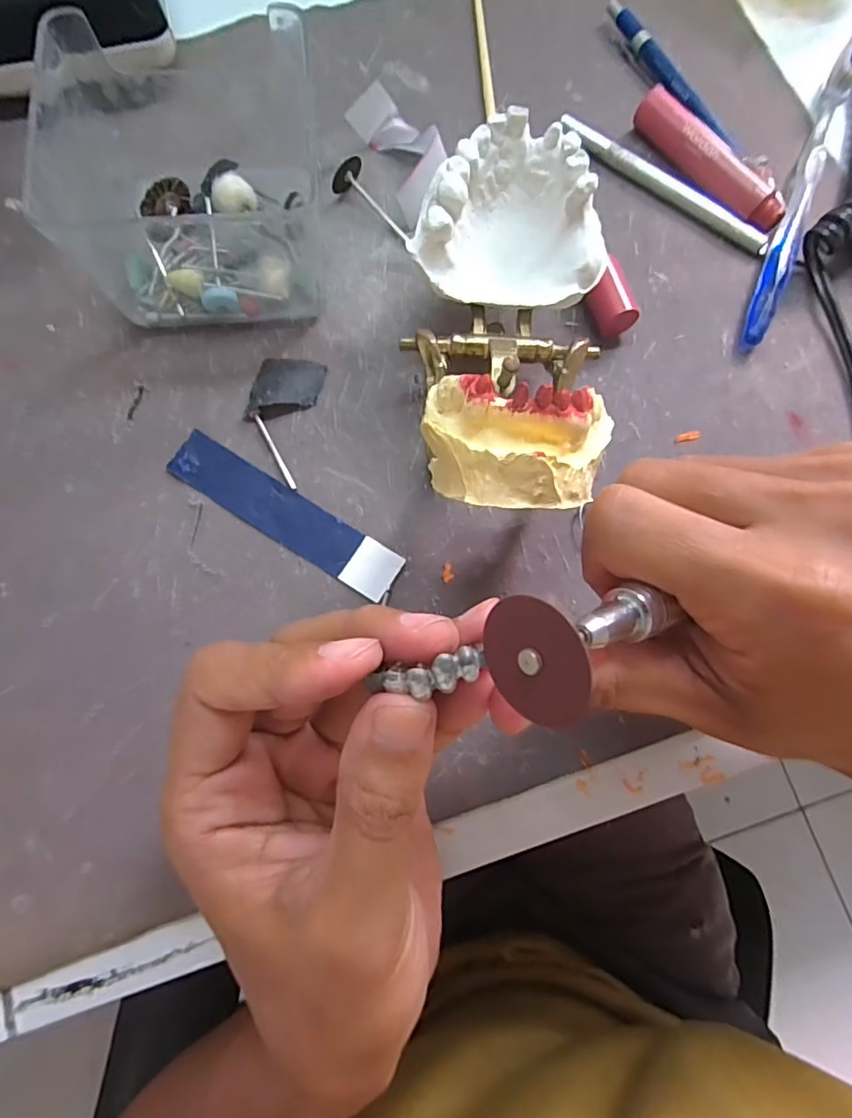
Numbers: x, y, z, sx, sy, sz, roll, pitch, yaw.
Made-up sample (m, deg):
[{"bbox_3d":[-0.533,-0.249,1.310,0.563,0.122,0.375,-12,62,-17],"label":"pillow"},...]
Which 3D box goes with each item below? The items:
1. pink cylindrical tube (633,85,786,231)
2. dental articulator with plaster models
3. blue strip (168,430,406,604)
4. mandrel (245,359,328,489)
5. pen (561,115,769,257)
[{"bbox_3d":[0.135,-0.189,0.260,0.016,0.016,0.088,-37,81,-9],"label":"pink cylindrical tube"},{"bbox_3d":[0.029,-0.080,0.185,0.069,0.054,0.144,4,63,-1],"label":"dental articulator with plaster models"},{"bbox_3d":[-0.057,-0.018,0.218,0.101,0.004,0.021,31,78,5],"label":"blue strip"},{"bbox_3d":[-0.062,-0.060,0.227,0.027,0.006,0.056,12,77,1],"label":"mandrel"},{"bbox_3d":[0.113,-0.179,0.260,0.113,0.009,0.007,36,78,6],"label":"pen"}]

